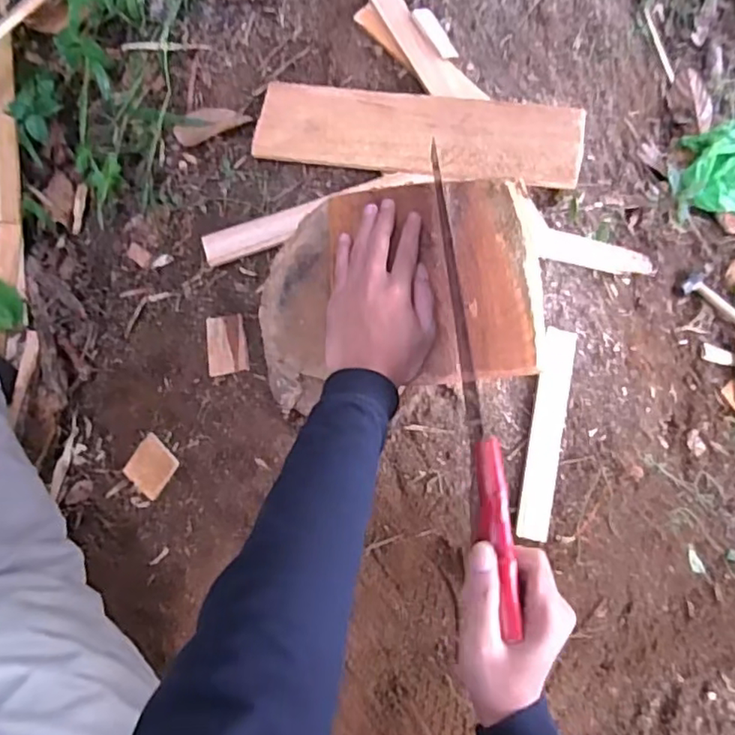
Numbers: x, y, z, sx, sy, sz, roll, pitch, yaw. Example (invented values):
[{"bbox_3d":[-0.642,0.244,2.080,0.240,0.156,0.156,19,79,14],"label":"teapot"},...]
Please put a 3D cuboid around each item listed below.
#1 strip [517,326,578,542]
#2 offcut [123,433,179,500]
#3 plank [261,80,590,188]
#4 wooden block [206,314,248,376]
[{"bbox_3d":[0.211,0.076,0.691,0.042,0.009,0.242,11,82,-4],"label":"strip"},{"bbox_3d":[-0.262,0.122,0.718,0.060,0.007,0.066,41,102,18],"label":"offcut"},{"bbox_3d":[0.057,-0.288,0.731,0.392,0.013,0.112,8,77,8],"label":"plank"},{"bbox_3d":[-0.167,-0.028,0.708,0.048,0.010,0.073,-9,74,-3],"label":"wooden block"}]

